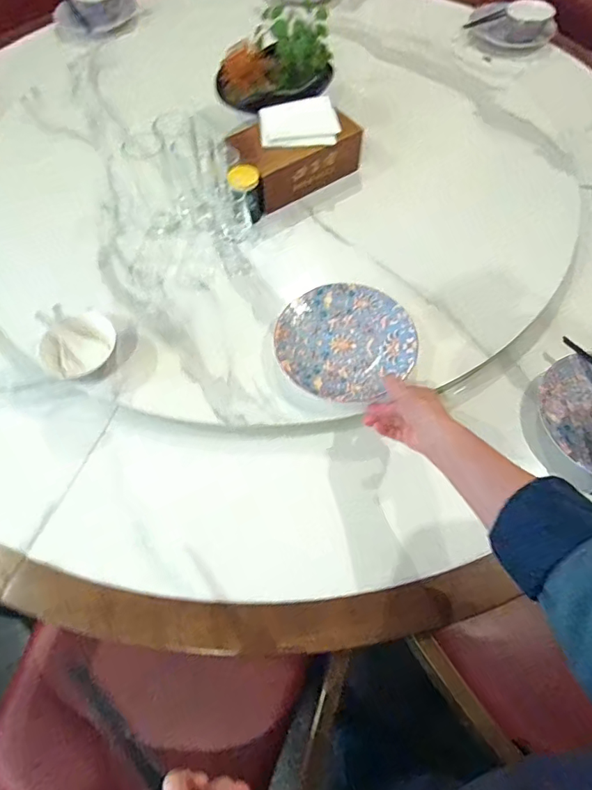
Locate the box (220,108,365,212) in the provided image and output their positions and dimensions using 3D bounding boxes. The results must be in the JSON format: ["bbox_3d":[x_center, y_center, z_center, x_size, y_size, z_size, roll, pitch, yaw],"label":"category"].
[{"bbox_3d":[-0.005,-0.445,0.859,0.215,0.083,0.140,-31,66,-15],"label":"box"}]

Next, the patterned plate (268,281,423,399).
[{"bbox_3d":[0.075,-0.080,0.696,0.199,0.021,0.193,0,62,0],"label":"patterned plate"}]

